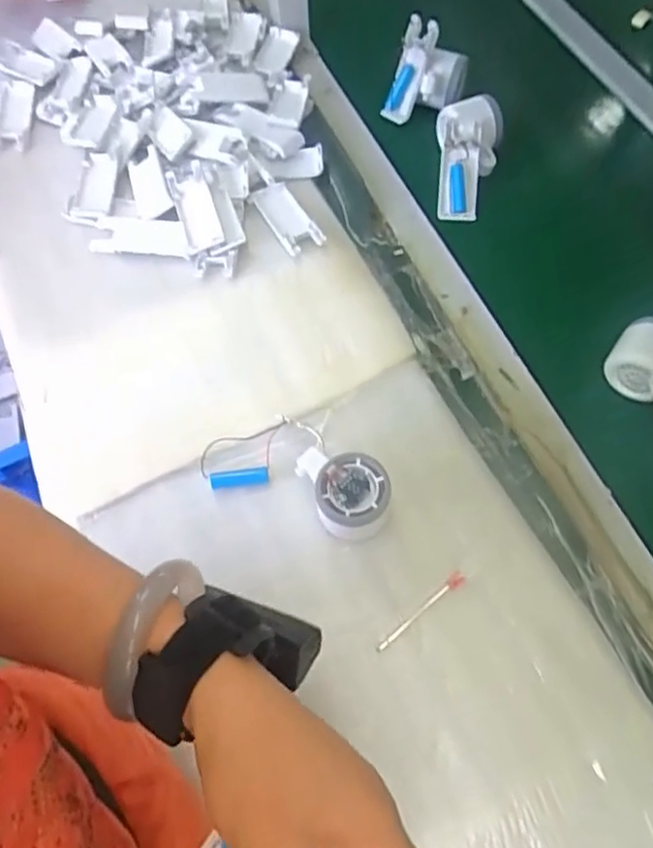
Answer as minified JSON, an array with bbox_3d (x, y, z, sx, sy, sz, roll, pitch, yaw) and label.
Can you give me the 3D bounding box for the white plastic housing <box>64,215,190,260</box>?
[{"bbox_3d":[-0.210,-0.197,0.647,0.138,0.014,0.040,6,64,5],"label":"white plastic housing"}]

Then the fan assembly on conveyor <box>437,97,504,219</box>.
[{"bbox_3d":[0.154,-0.303,0.689,0.068,0.038,0.154,11,80,7],"label":"fan assembly on conveyor"}]

